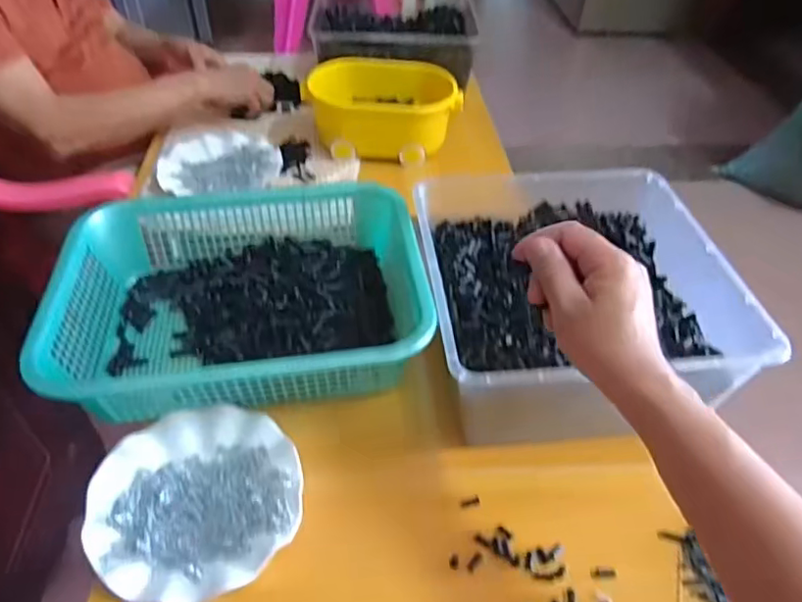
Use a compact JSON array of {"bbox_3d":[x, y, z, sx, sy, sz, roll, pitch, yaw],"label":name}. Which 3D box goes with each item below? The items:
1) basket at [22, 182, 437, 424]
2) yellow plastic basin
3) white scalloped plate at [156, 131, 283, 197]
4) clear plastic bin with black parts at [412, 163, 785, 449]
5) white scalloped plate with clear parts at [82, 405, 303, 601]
[{"bbox_3d":[-0.177,-0.017,0.680,0.383,0.086,0.305,-4,45,-6],"label":"basket"},{"bbox_3d":[-0.033,-0.314,0.967,0.245,0.109,0.133,5,44,3],"label":"yellow plastic basin"},{"bbox_3d":[-0.288,-0.220,0.933,0.179,0.016,0.179,1,44,-1],"label":"white scalloped plate"},{"bbox_3d":[0.175,0.006,0.639,0.297,0.142,0.288,-3,45,-5],"label":"clear plastic bin with black parts"},{"bbox_3d":[-0.186,0.182,0.541,0.178,0.029,0.184,1,44,-1],"label":"white scalloped plate with clear parts"}]

